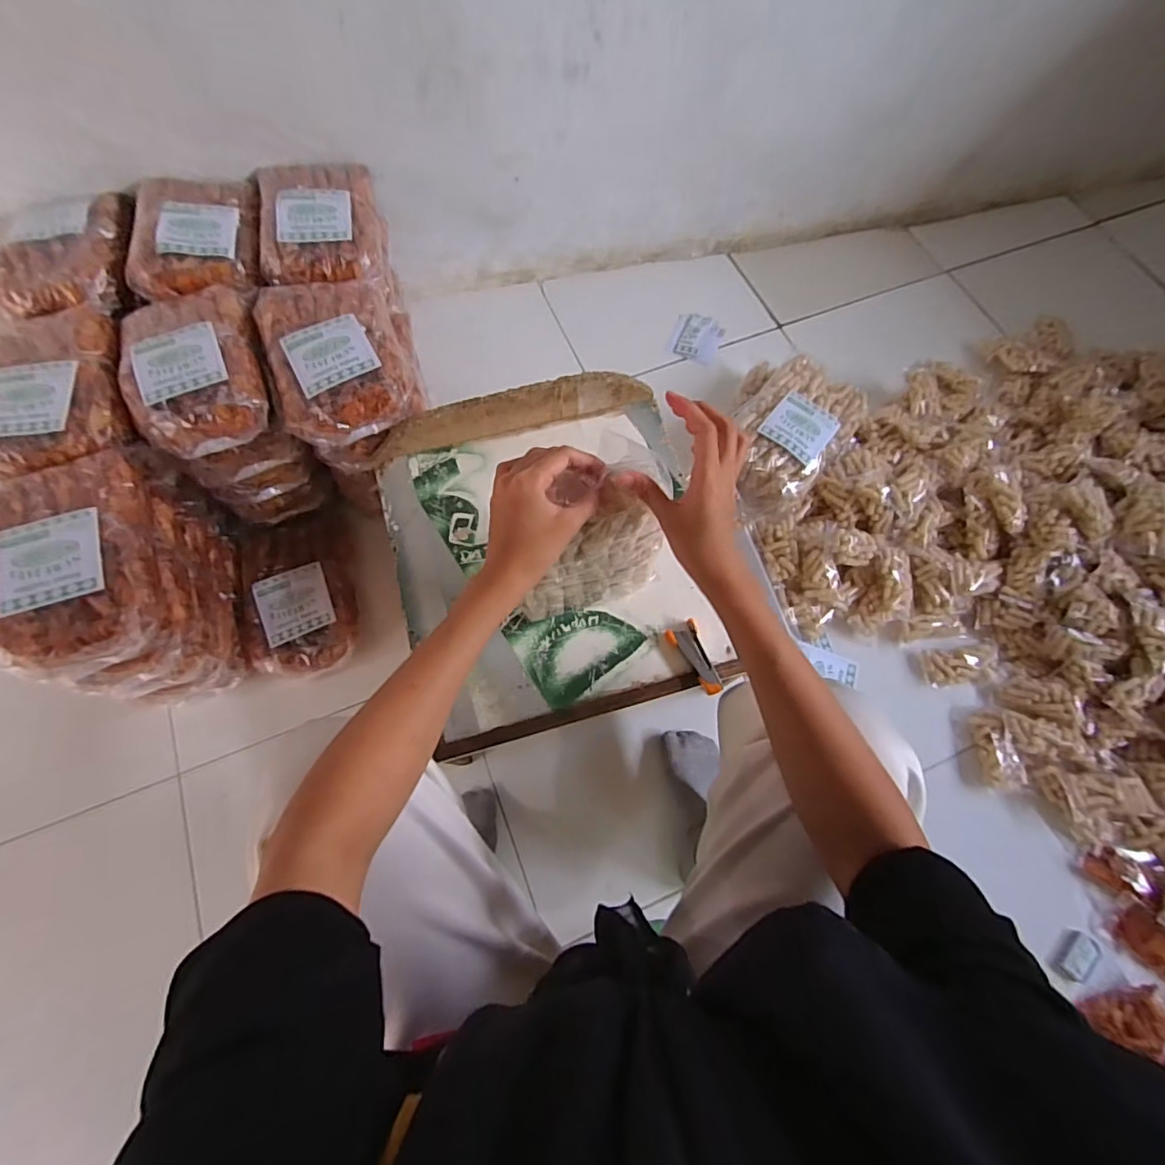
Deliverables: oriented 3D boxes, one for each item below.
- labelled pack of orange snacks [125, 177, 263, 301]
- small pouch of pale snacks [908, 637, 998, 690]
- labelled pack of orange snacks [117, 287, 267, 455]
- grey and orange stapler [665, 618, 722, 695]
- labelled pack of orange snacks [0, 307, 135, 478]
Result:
[{"bbox_3d":[-0.534,-0.488,0.753,0.157,0.039,0.216,-15,70,-7],"label":"labelled pack of orange snacks"},{"bbox_3d":[0.558,0.116,0.811,0.121,0.020,0.068,-7,69,-4],"label":"small pouch of pale snacks"},{"bbox_3d":[-0.486,-0.276,0.679,0.149,0.045,0.238,-21,71,-9],"label":"labelled pack of orange snacks"},{"bbox_3d":[0.140,0.089,0.650,0.040,0.022,0.088,-30,73,-12],"label":"grey and orange stapler"},{"bbox_3d":[-0.643,-0.239,0.655,0.158,0.045,0.234,-25,72,-11],"label":"labelled pack of orange snacks"}]

